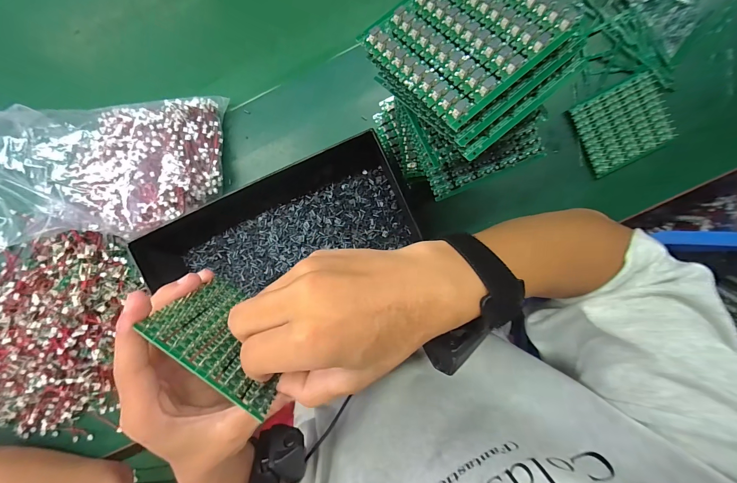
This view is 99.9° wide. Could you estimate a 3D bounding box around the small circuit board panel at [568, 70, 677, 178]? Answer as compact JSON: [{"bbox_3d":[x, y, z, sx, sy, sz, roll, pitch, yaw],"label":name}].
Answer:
[{"bbox_3d":[0.272,-0.125,0.330,0.089,0.010,0.080,-27,93,4],"label":"small circuit board panel"}]

